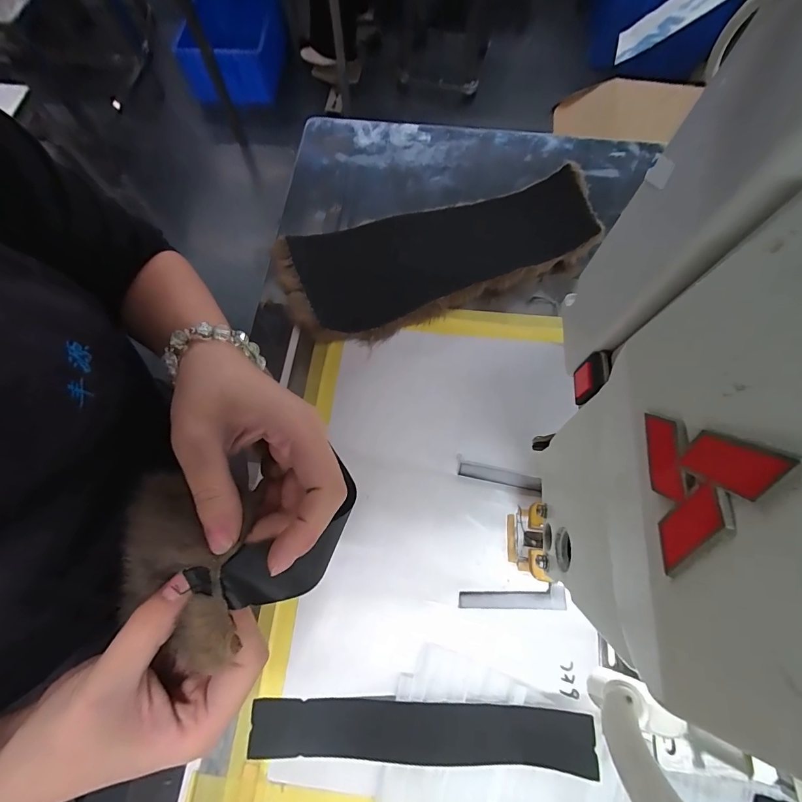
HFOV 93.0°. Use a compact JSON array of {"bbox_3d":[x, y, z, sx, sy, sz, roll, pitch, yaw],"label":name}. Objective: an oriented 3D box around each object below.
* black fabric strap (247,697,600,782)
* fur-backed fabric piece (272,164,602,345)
[{"bbox_3d":[0.009,0.198,0.225,0.199,0.015,0.029,0,70,1],"label":"black fabric strap"},{"bbox_3d":[0.027,-0.135,0.328,0.260,0.039,0.118,-21,71,-6],"label":"fur-backed fabric piece"}]

